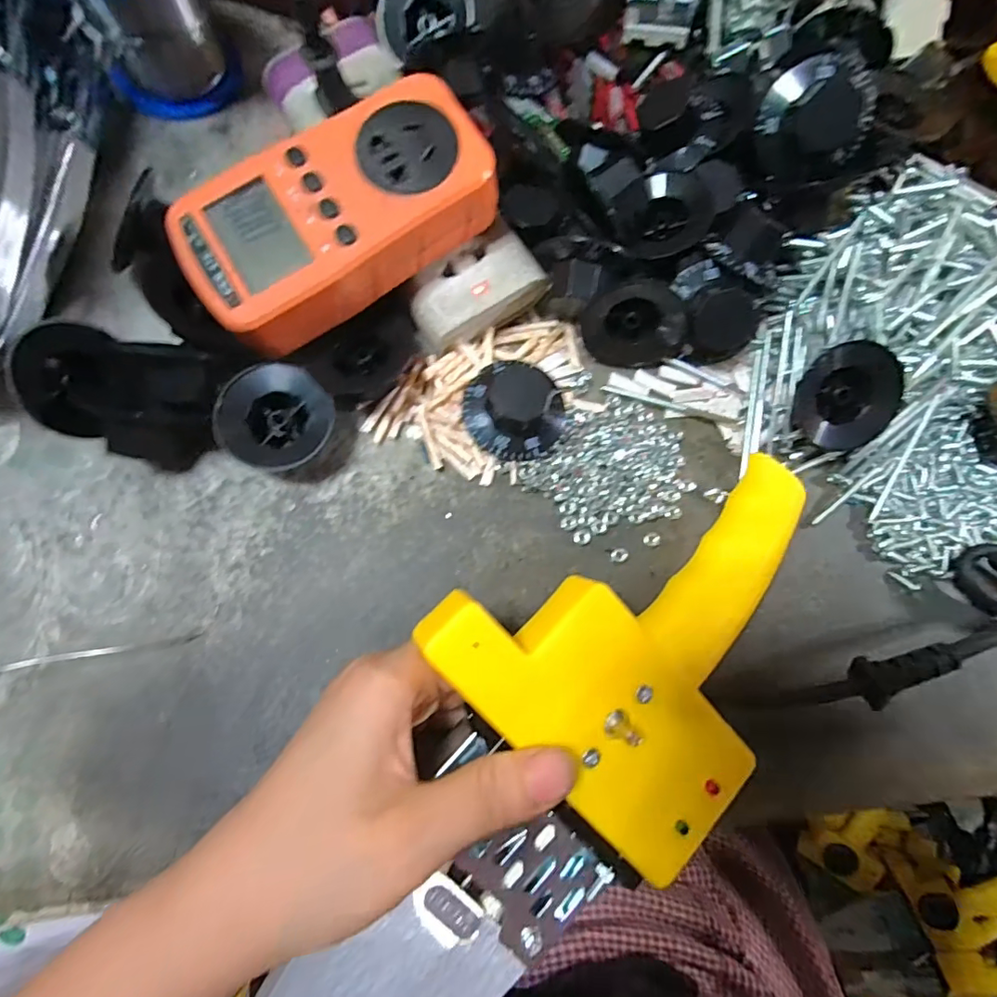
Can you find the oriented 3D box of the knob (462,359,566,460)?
[{"bbox_3d":[0.009,-0.043,0.239,0.048,0.031,0.046,4,78,-4],"label":"knob"}]

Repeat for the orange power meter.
[{"bbox_3d":[-0.068,-0.118,0.223,0.128,0.042,0.067,-32,82,-10],"label":"orange power meter"}]

